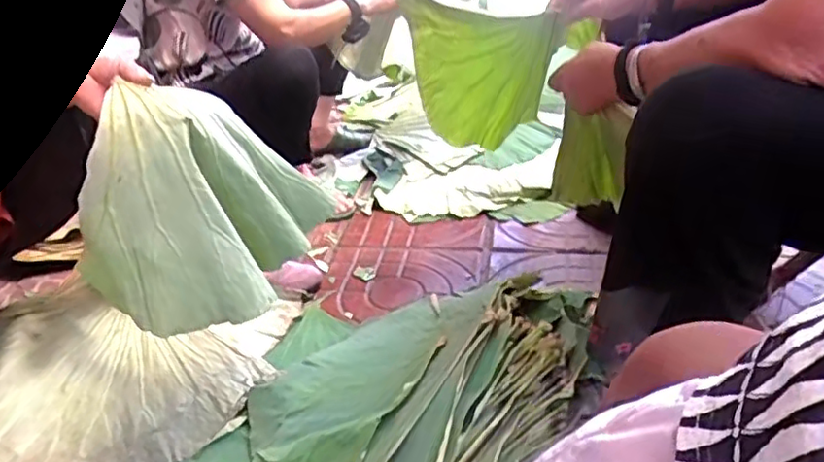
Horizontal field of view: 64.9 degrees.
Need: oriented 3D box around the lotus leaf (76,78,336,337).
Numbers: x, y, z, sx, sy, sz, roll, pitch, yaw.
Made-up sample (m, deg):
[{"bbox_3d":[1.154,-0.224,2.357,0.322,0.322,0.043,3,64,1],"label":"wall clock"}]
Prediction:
[{"bbox_3d":[-0.245,-0.047,0.759,0.180,0.231,0.240,4,31,15],"label":"lotus leaf"}]

